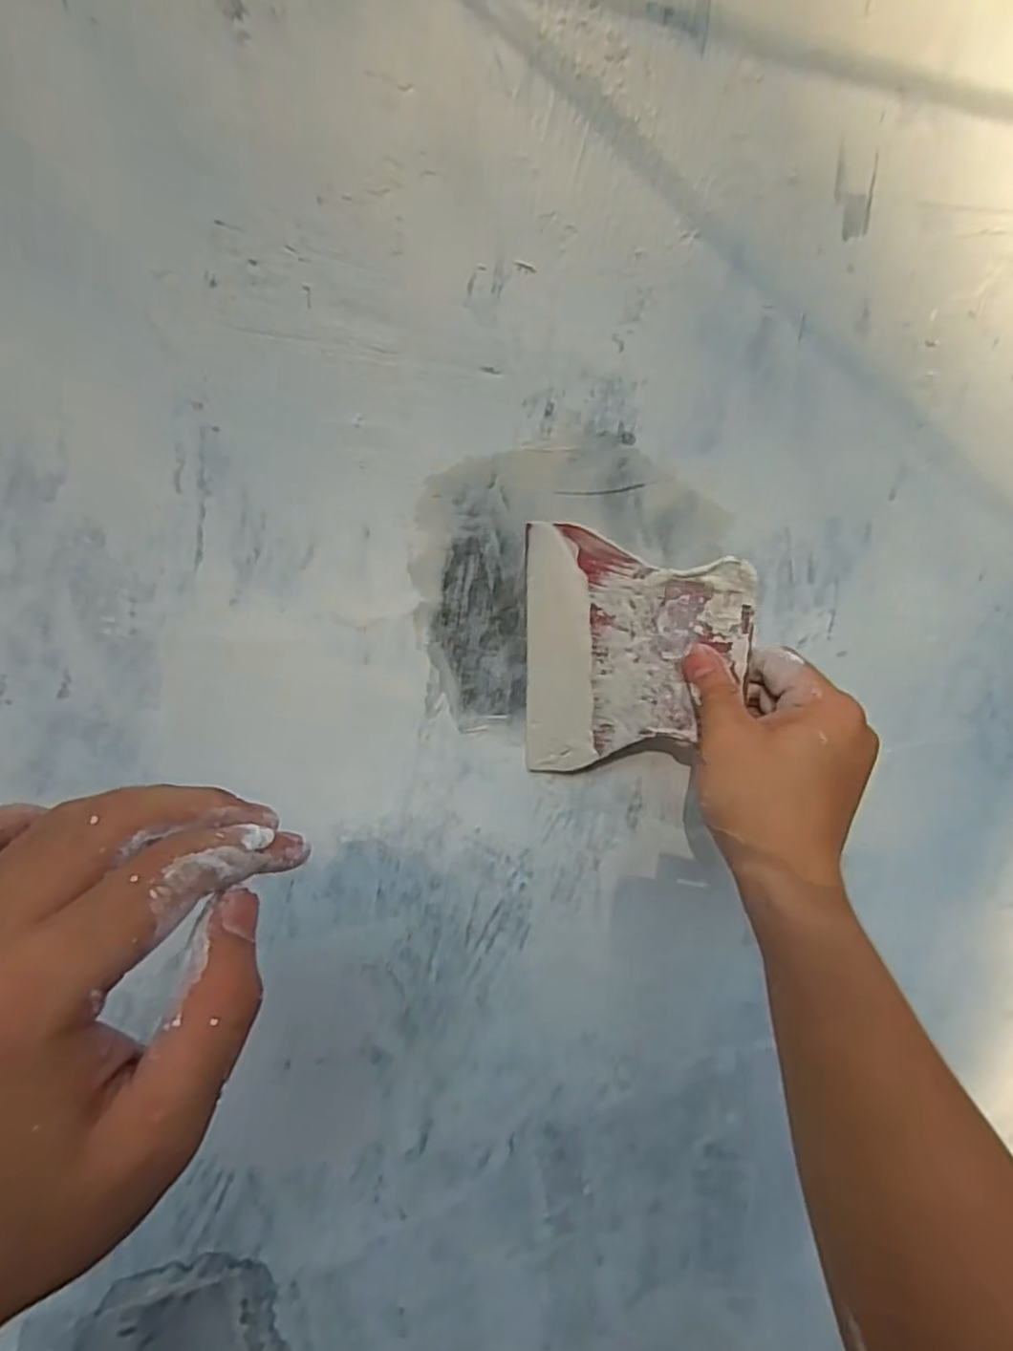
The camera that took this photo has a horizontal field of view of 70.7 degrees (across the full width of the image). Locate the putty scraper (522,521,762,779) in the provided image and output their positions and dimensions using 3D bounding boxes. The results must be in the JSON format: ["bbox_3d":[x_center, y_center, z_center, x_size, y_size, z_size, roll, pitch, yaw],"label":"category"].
[{"bbox_3d":[0.060,-0.013,0.338,0.106,0.112,0.010,-2,16,16],"label":"putty scraper"}]

